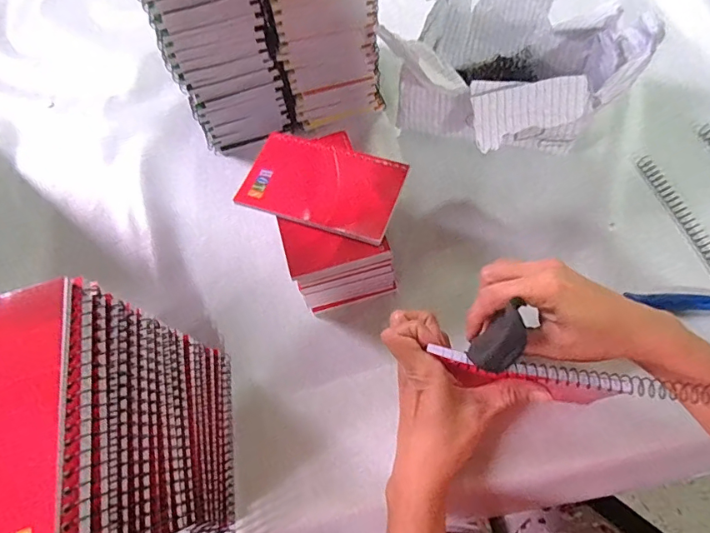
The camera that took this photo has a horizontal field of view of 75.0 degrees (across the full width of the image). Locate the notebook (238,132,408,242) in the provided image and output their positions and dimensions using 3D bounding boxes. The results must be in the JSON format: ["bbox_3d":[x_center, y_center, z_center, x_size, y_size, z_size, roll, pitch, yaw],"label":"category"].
[{"bbox_3d":[-0.028,-0.070,0.392,0.128,0.006,0.081,17,67,11],"label":"notebook"}]

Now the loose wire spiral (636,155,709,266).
[{"bbox_3d":[0.314,-0.043,0.437,0.016,0.008,0.157,-16,64,-2],"label":"loose wire spiral"}]

